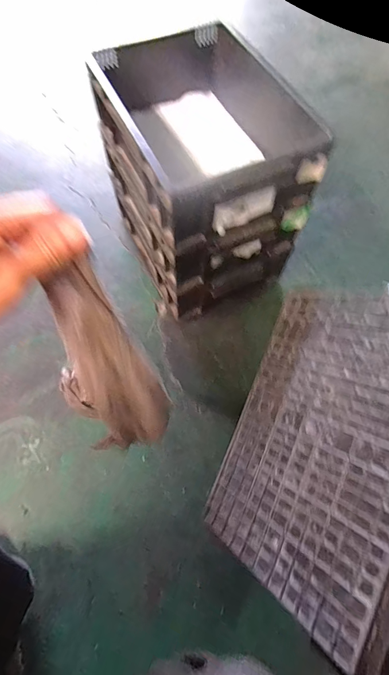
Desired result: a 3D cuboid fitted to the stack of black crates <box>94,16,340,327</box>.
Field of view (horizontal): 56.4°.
[{"bbox_3d":[0.006,-0.276,0.665,0.251,0.336,0.339,-22,66,-10],"label":"stack of black crates"}]

